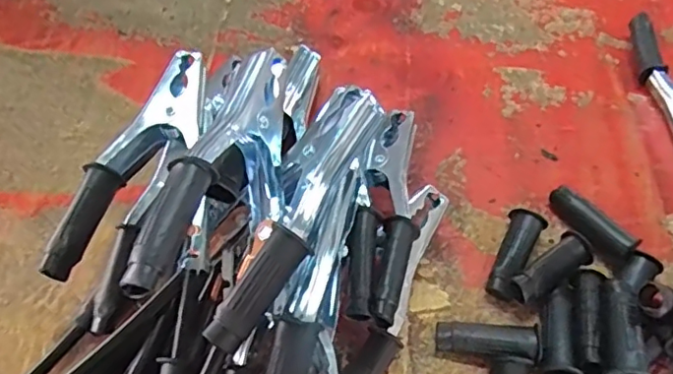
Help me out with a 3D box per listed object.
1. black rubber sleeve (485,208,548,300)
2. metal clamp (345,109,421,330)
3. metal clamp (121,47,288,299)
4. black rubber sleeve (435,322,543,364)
[{"bbox_3d":[0.119,0.045,0.378,0.022,0.018,0.062,22,59,12],"label":"black rubber sleeve"},{"bbox_3d":[0.032,0.011,0.345,0.035,0.028,0.149,11,59,4],"label":"metal clamp"},{"bbox_3d":[-0.049,-0.003,0.279,0.034,0.063,0.148,17,60,8],"label":"metal clamp"},{"bbox_3d":[0.092,0.095,0.347,0.060,0.019,0.021,6,57,2],"label":"black rubber sleeve"}]

